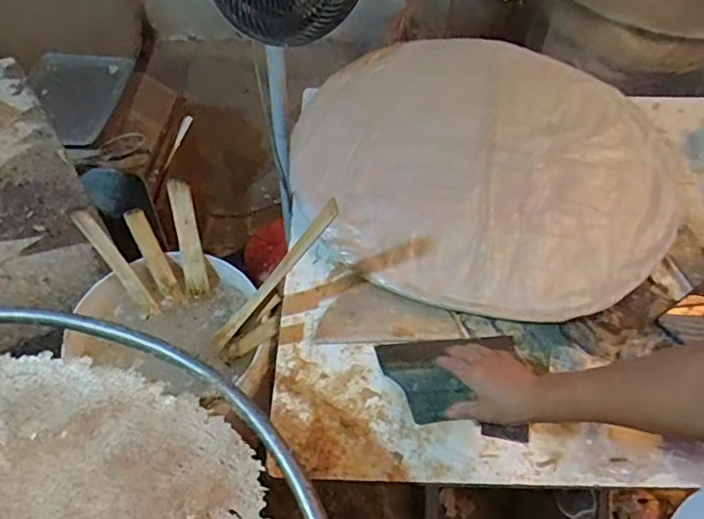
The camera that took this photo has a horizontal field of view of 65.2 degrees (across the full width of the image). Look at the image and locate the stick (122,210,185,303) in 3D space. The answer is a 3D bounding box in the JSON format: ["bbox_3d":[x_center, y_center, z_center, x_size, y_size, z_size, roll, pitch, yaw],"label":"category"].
[{"bbox_3d":[-0.308,-0.004,0.857,0.035,0.152,0.009,-16,20,6],"label":"stick"}]

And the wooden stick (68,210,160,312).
[{"bbox_3d":[-0.357,0.007,0.838,0.021,0.190,0.023,-43,31,-26],"label":"wooden stick"}]

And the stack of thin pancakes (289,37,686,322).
[{"bbox_3d":[0.236,-0.193,0.984,0.669,0.040,0.639,20,57,14],"label":"stack of thin pancakes"}]

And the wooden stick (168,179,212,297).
[{"bbox_3d":[-0.254,-0.031,0.859,0.038,0.184,0.027,-6,24,-4],"label":"wooden stick"}]

